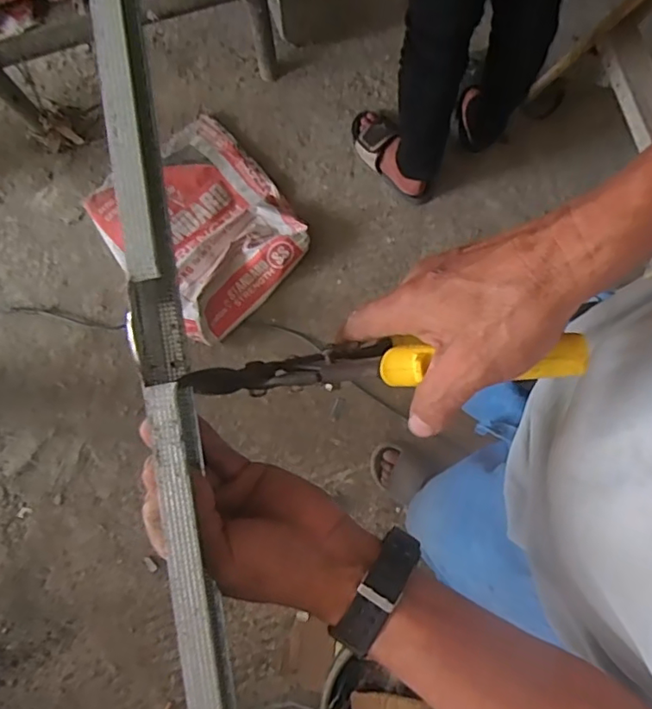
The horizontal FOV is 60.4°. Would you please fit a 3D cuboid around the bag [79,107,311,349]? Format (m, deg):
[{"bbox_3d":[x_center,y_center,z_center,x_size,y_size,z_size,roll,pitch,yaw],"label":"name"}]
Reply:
[{"bbox_3d":[-0.308,-0.319,1.364,0.423,0.084,0.476,-43,83,-6],"label":"bag"}]

